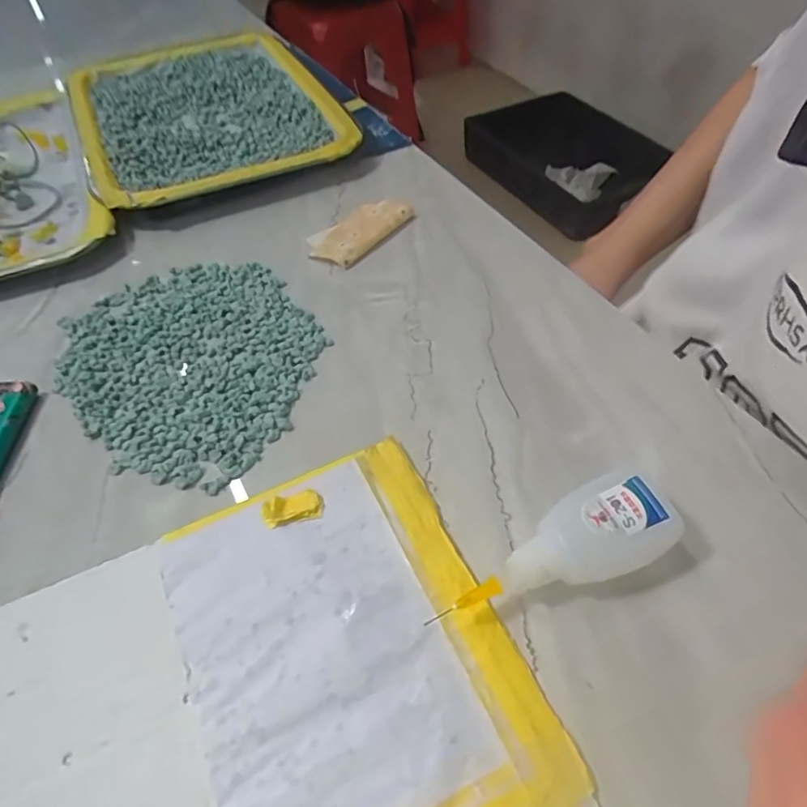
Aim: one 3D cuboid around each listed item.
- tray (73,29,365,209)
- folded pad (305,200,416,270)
[{"bbox_3d":[-0.160,-0.239,0.464,0.188,0.025,0.273,-17,52,-12],"label":"tray"},{"bbox_3d":[-0.029,-0.114,0.372,0.041,0.006,0.074,30,57,26],"label":"folded pad"}]

